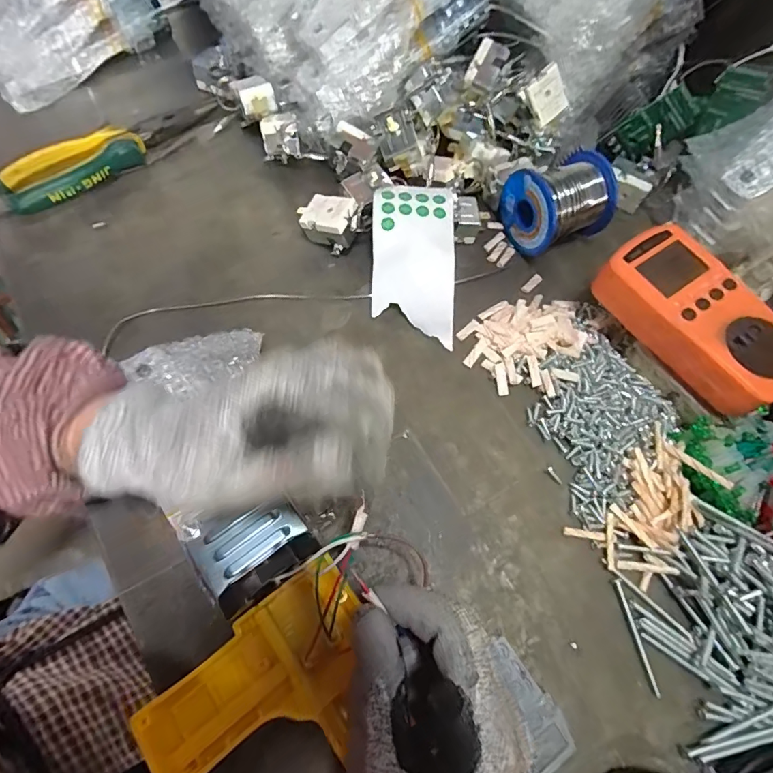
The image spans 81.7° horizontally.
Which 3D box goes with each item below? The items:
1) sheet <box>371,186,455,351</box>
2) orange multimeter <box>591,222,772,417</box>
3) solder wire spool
[{"bbox_3d":[0.020,-0.094,0.338,0.061,0.011,0.118,1,89,2],"label":"sheet"},{"bbox_3d":[0.203,-0.045,0.291,0.065,0.028,0.125,-33,72,-15],"label":"orange multimeter"},{"bbox_3d":[0.137,-0.145,0.358,0.075,0.054,0.062,-23,70,-12],"label":"solder wire spool"}]

